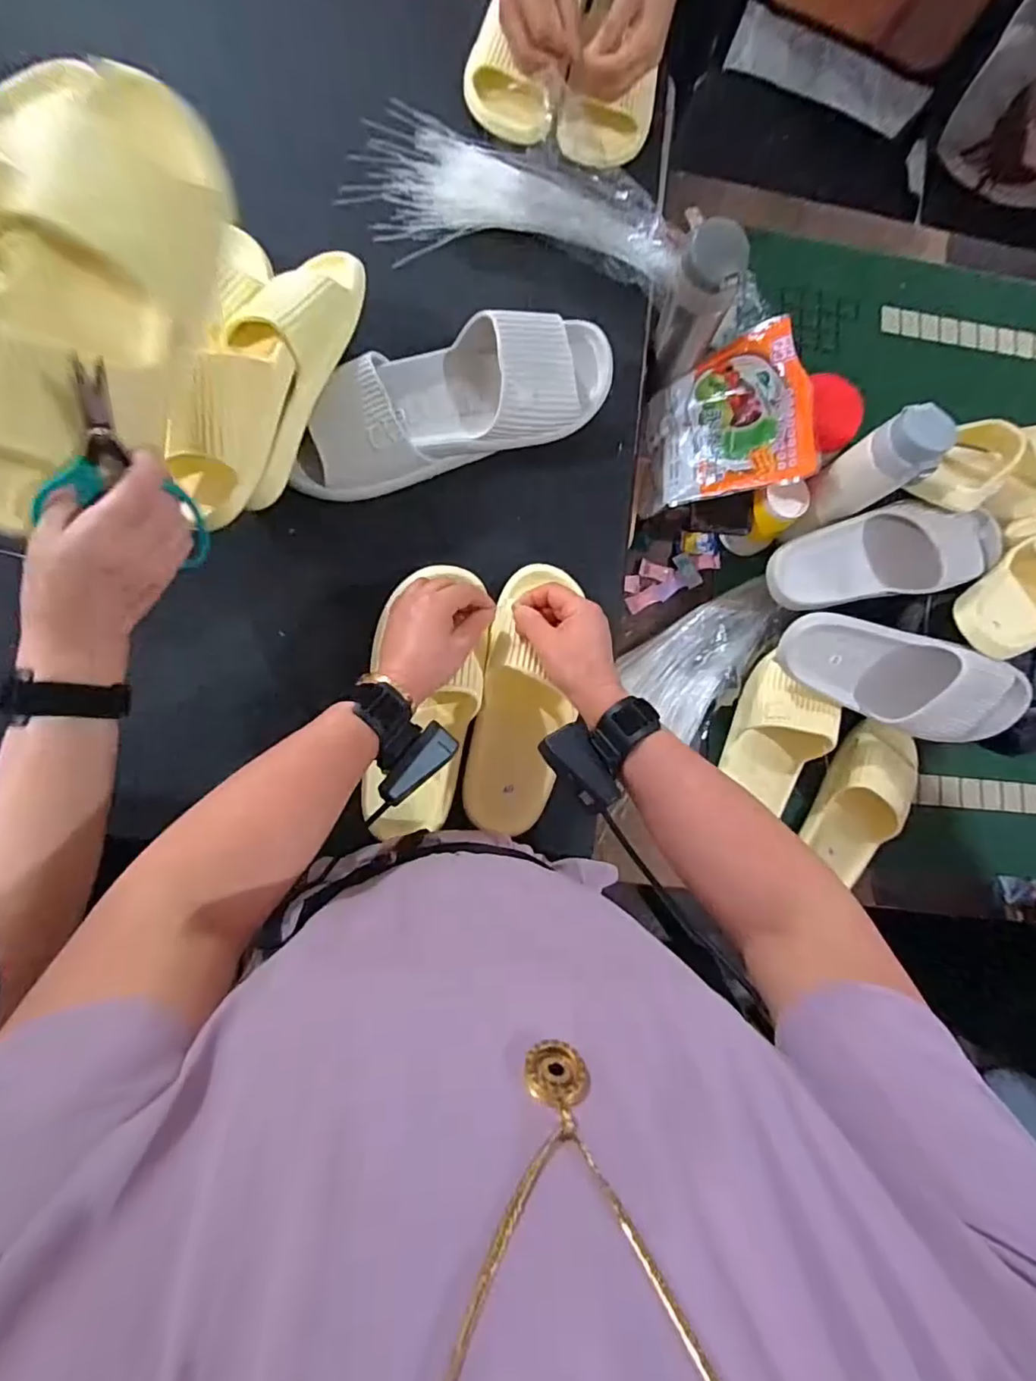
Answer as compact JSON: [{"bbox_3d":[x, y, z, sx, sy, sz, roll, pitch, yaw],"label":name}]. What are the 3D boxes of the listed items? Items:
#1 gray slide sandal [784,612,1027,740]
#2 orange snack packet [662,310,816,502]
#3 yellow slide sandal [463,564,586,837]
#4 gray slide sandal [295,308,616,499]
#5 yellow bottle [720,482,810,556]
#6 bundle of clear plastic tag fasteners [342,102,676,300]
[{"bbox_3d":[0.431,-0.016,0.640,0.275,0.080,0.109,23,122,3],"label":"gray slide sandal"},{"bbox_3d":[0.241,-0.309,0.641,0.161,0.022,0.174,-6,89,33],"label":"orange snack packet"},{"bbox_3d":[0.006,0.007,0.548,0.090,0.065,0.264,6,90,-7],"label":"yellow slide sandal"},{"bbox_3d":[-0.059,-0.282,0.556,0.329,0.078,0.108,-17,87,-9],"label":"gray slide sandal"},{"bbox_3d":[0.302,-0.209,0.703,0.063,0.103,0.061,9,83,-7],"label":"yellow bottle"},{"bbox_3d":[-0.004,-0.516,0.605,0.363,0.061,0.161,24,81,-5],"label":"bundle of clear plastic tag fasteners"}]

